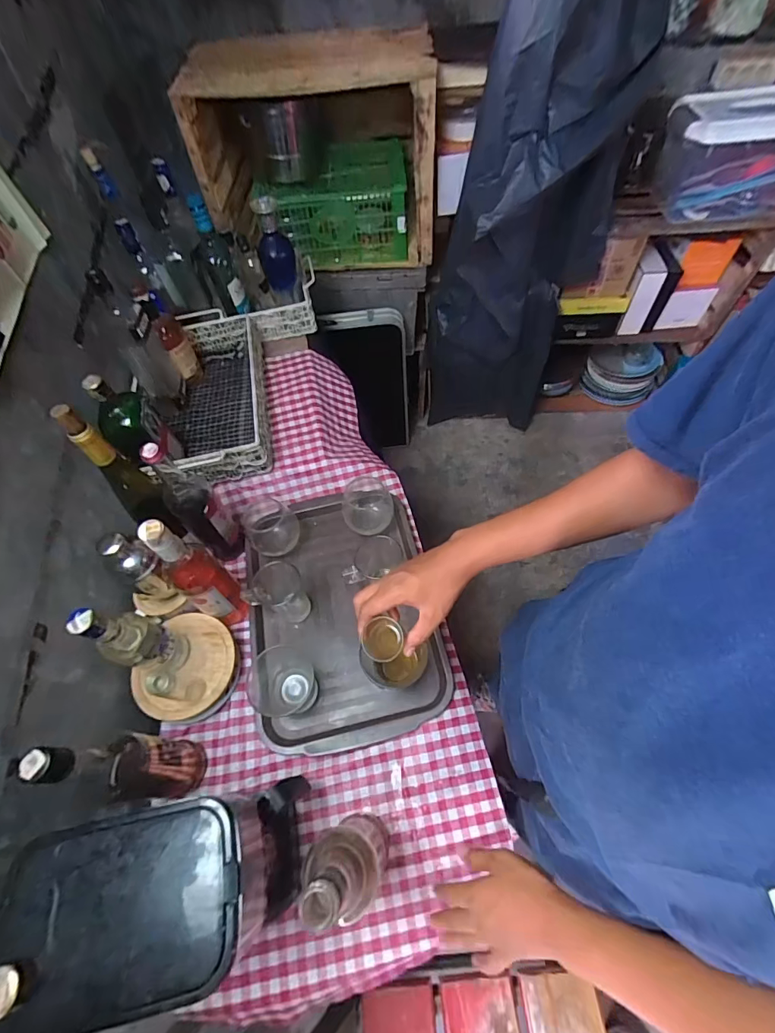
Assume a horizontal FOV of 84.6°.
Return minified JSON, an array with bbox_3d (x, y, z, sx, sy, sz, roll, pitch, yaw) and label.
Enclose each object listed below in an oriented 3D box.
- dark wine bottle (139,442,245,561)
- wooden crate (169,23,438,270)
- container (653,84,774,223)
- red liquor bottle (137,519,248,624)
[{"bbox_3d":[-0.313,-0.021,0.699,0.073,0.264,0.076,-37,64,-16],"label":"dark wine bottle"},{"bbox_3d":[-0.190,-0.997,1.190,0.611,0.430,0.372,-4,59,2],"label":"wooden crate"},{"bbox_3d":[0.952,-0.991,1.163,0.372,0.217,0.221,1,60,5],"label":"container"},{"bbox_3d":[-0.276,0.089,0.627,0.058,0.272,0.069,35,68,22],"label":"red liquor bottle"}]

